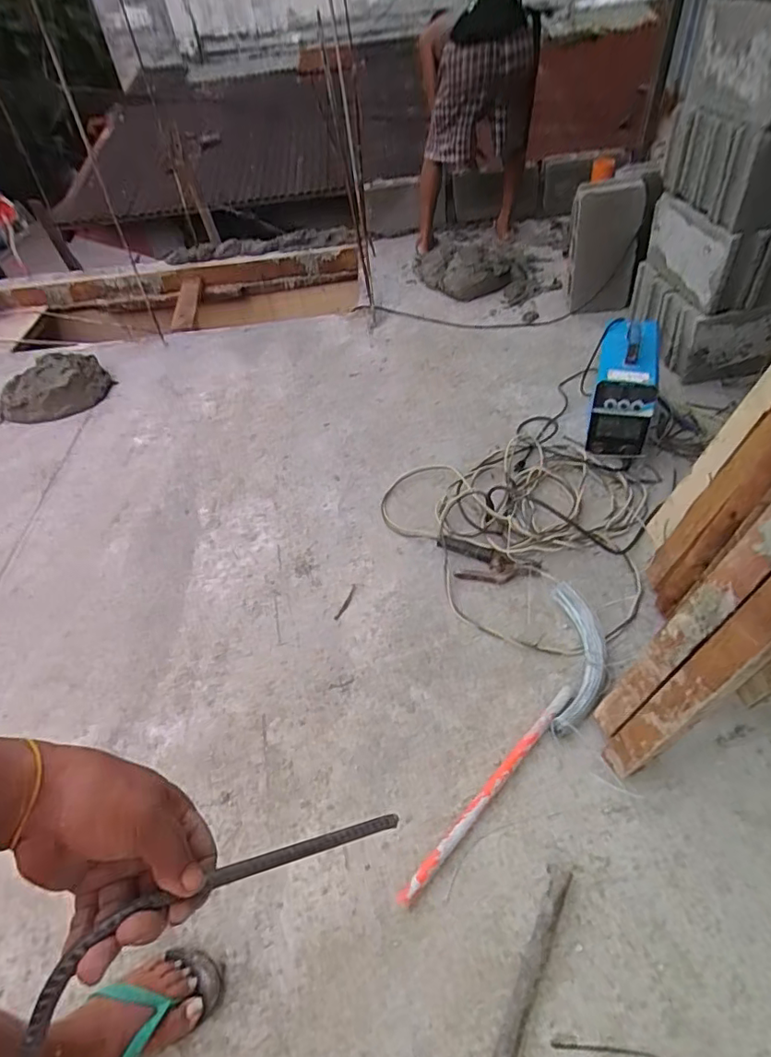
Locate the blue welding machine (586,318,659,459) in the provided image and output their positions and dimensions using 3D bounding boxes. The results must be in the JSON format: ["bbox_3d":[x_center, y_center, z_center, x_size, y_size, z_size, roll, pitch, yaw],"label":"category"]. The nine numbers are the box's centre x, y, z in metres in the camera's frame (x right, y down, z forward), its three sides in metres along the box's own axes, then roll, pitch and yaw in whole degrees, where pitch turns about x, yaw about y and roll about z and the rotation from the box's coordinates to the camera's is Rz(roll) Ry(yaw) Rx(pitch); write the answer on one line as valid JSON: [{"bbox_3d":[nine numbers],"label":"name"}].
[{"bbox_3d":[0.608,-0.365,1.383,0.148,0.202,0.293,10,49,17],"label":"blue welding machine"}]

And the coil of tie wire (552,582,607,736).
[{"bbox_3d":[0.372,0.247,1.041,0.098,0.047,0.319,6,49,12],"label":"coil of tie wire"}]

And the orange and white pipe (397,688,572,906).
[{"bbox_3d":[0.180,0.422,0.892,0.439,0.026,0.025,-39,53,-25],"label":"orange and white pipe"}]

